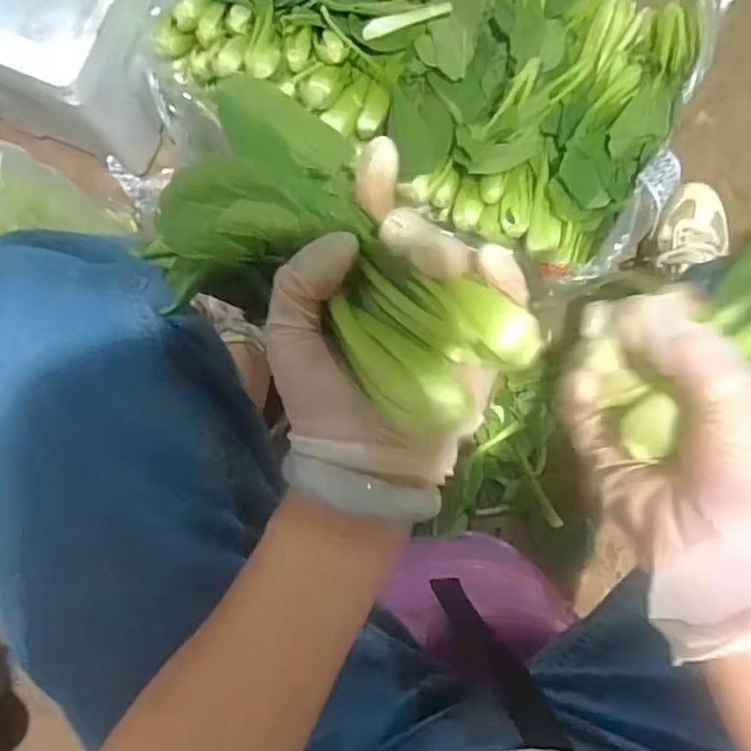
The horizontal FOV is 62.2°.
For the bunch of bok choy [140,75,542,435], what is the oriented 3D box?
[{"bbox_3d":[-0.025,-0.049,0.266,0.099,0.043,0.182,-45,71,-5],"label":"bunch of bok choy"}]

